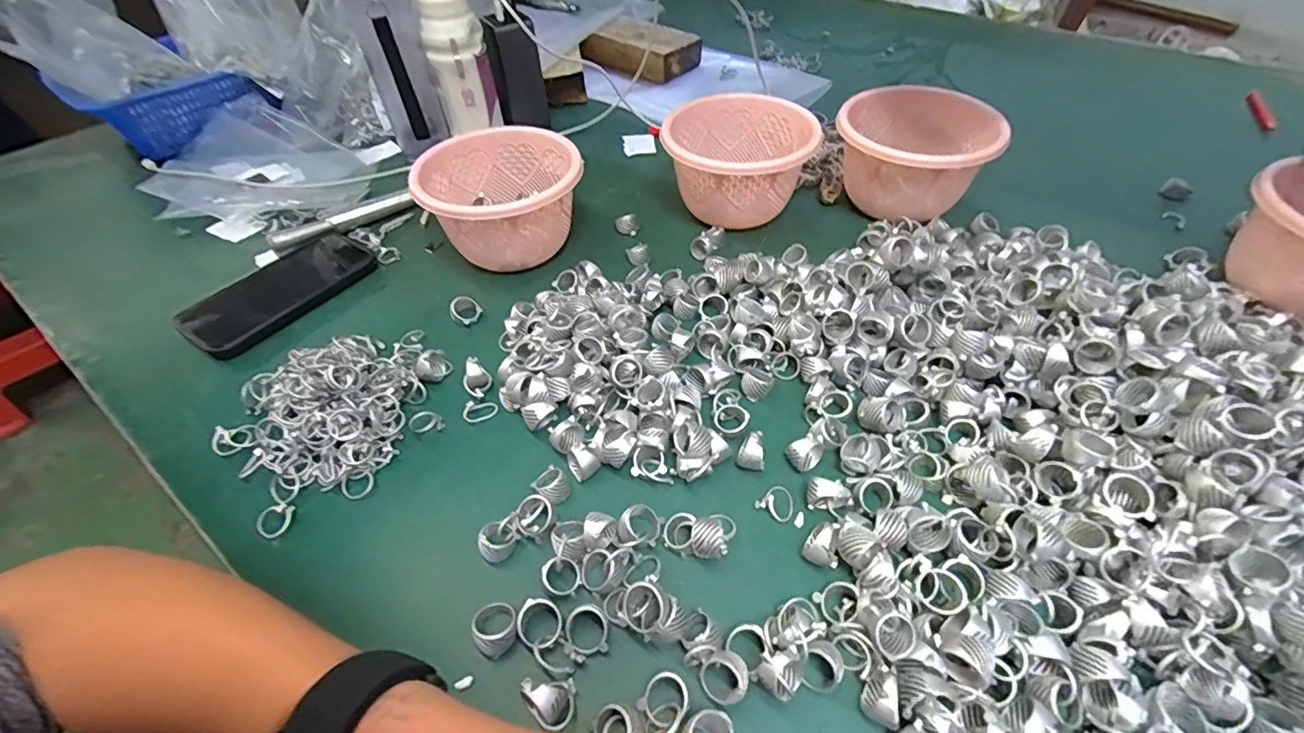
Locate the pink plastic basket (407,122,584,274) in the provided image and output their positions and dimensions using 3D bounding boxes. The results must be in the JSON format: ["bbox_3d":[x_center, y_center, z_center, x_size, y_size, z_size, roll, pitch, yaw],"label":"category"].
[{"bbox_3d":[-0.138,-0.149,0.521,0.137,0.093,0.133,-2,48,2],"label":"pink plastic basket"}]

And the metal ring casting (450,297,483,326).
[{"bbox_3d":[-0.163,-0.047,0.479,0.024,0.022,0.019,-24,51,-17],"label":"metal ring casting"}]

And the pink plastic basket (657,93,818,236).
[{"bbox_3d":[0.087,-0.201,0.552,0.145,0.087,0.132,15,51,16],"label":"pink plastic basket"}]

